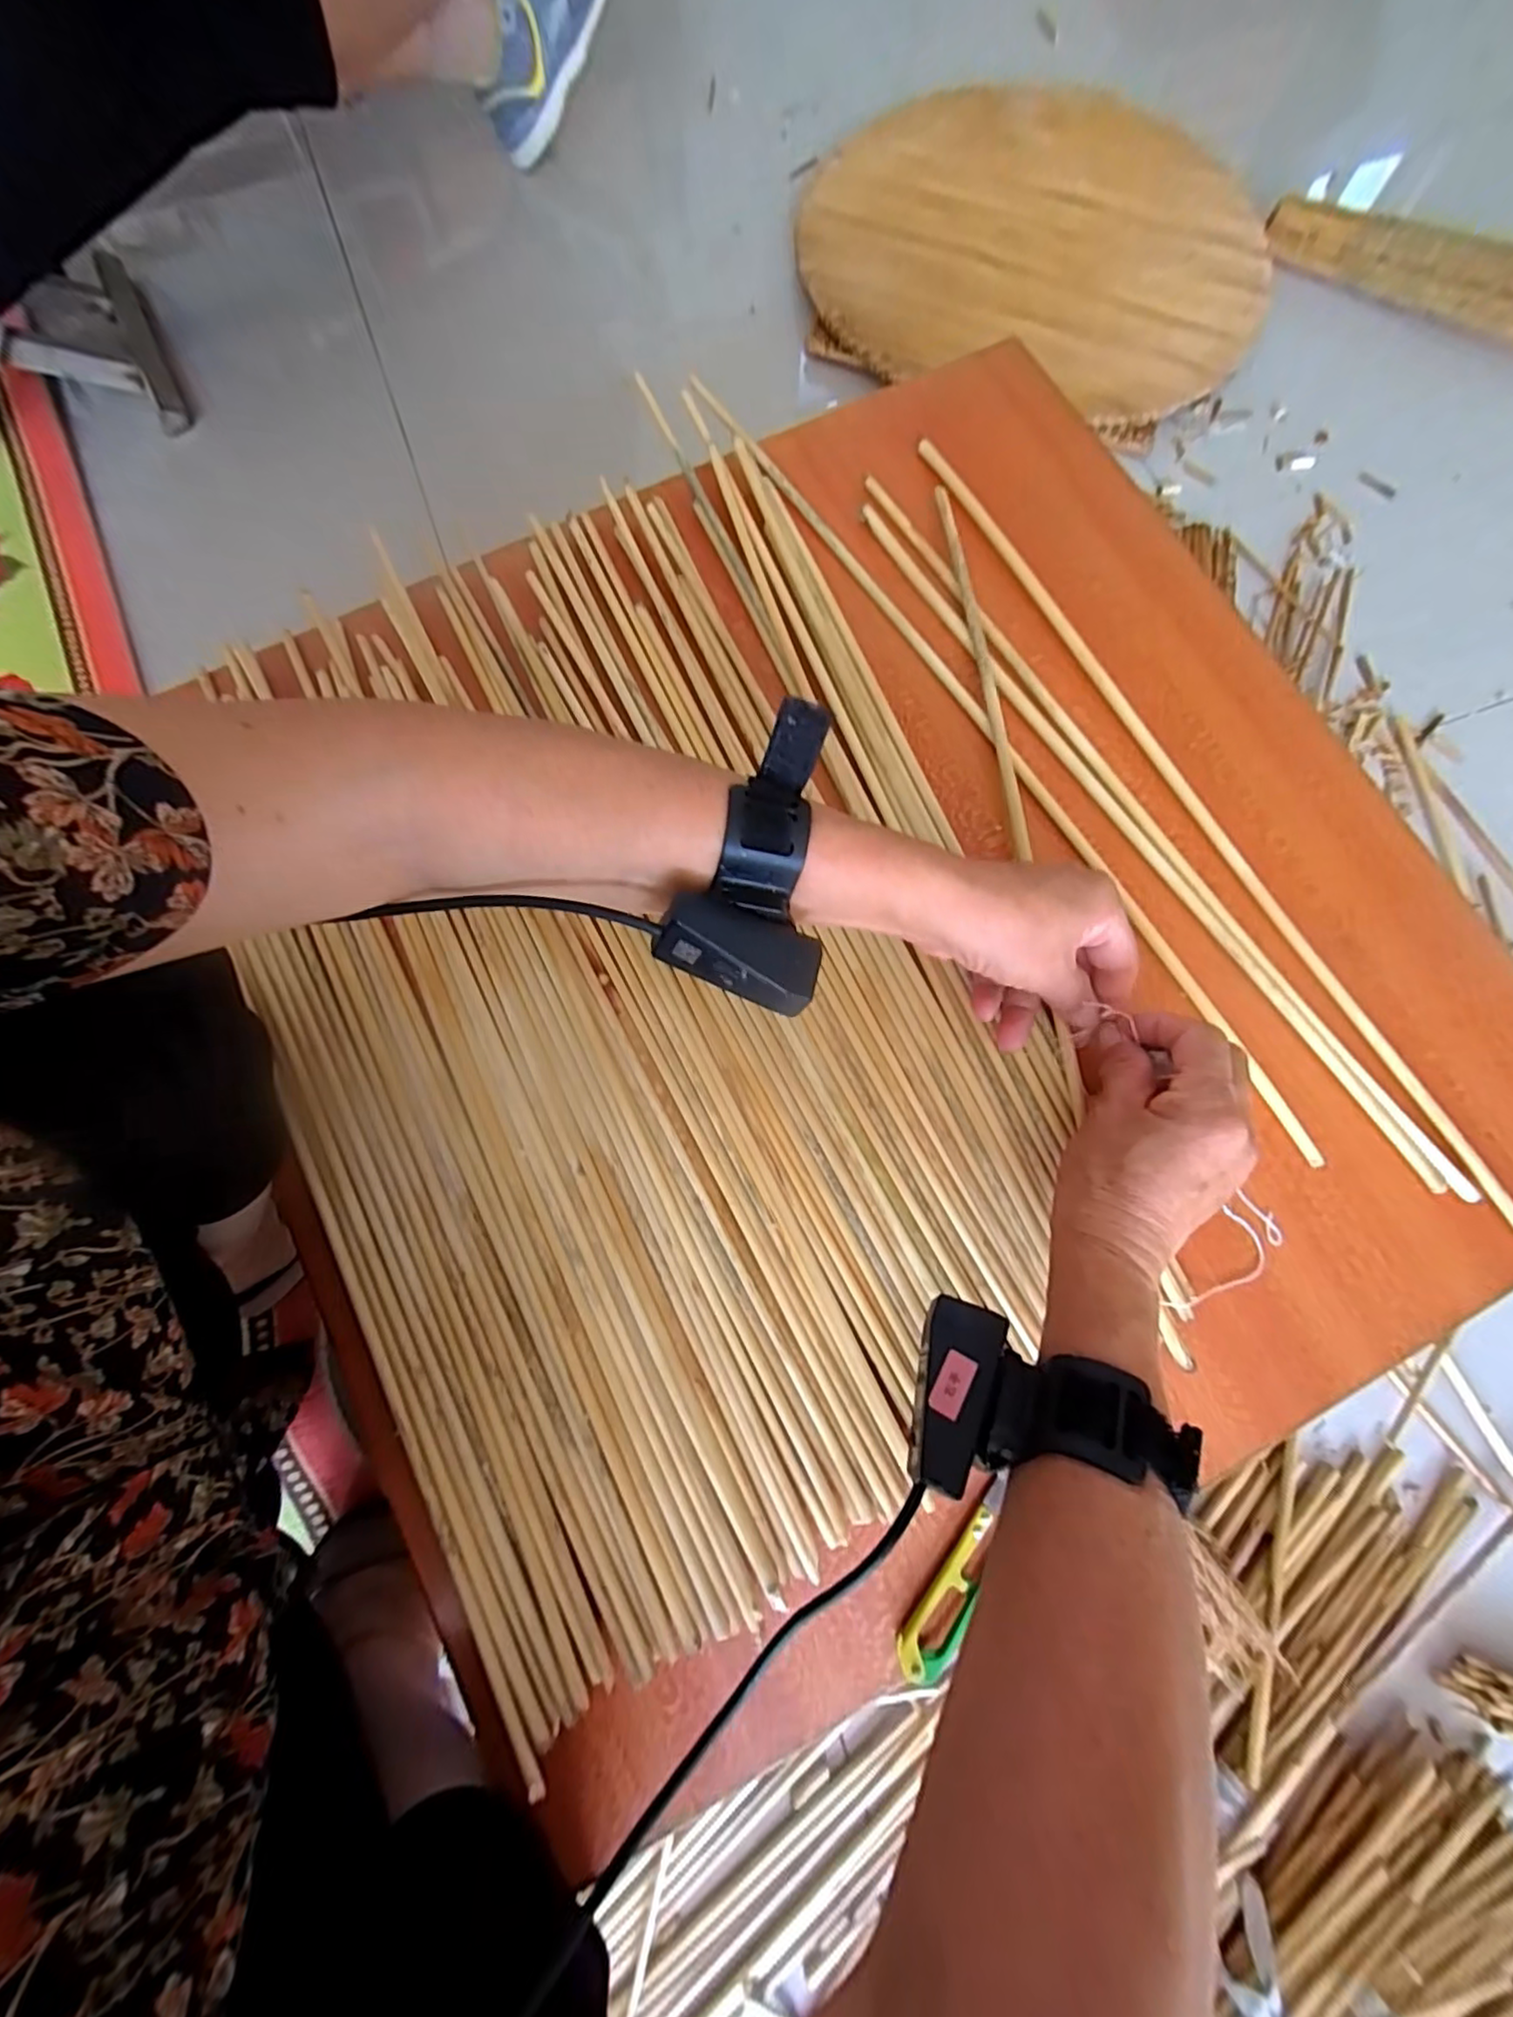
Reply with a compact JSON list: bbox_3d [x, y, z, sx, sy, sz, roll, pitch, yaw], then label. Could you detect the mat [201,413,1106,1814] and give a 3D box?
[{"bbox_3d":[-0.066,-0.026,0.384,0.422,0.016,0.627,-26,79,-6],"label":"mat"}]

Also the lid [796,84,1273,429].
[{"bbox_3d":[0.349,-0.968,0.815,0.557,0.034,0.521,0,78,-1],"label":"lid"}]

